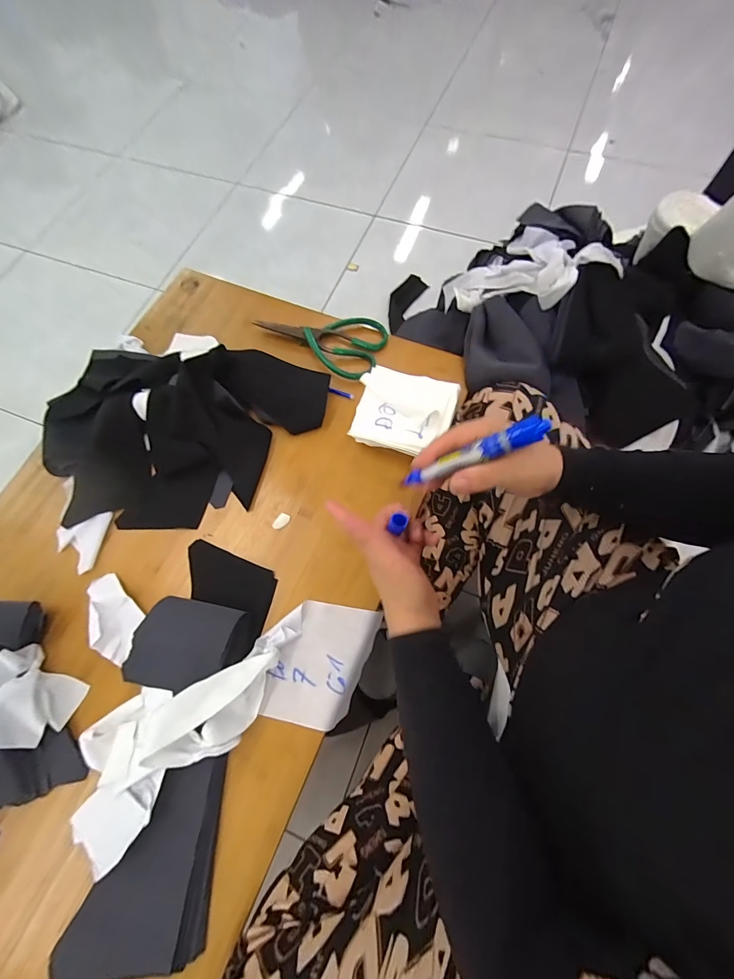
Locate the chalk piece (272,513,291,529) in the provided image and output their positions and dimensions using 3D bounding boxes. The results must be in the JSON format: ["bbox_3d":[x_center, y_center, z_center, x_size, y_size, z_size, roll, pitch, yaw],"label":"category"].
[{"bbox_3d":[-0.103,0.039,0.438,0.015,0.004,0.021,26,73,11],"label":"chalk piece"}]

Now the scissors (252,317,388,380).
[{"bbox_3d":[-0.069,-0.220,0.518,0.188,0.018,0.103,20,72,10],"label":"scissors"}]

